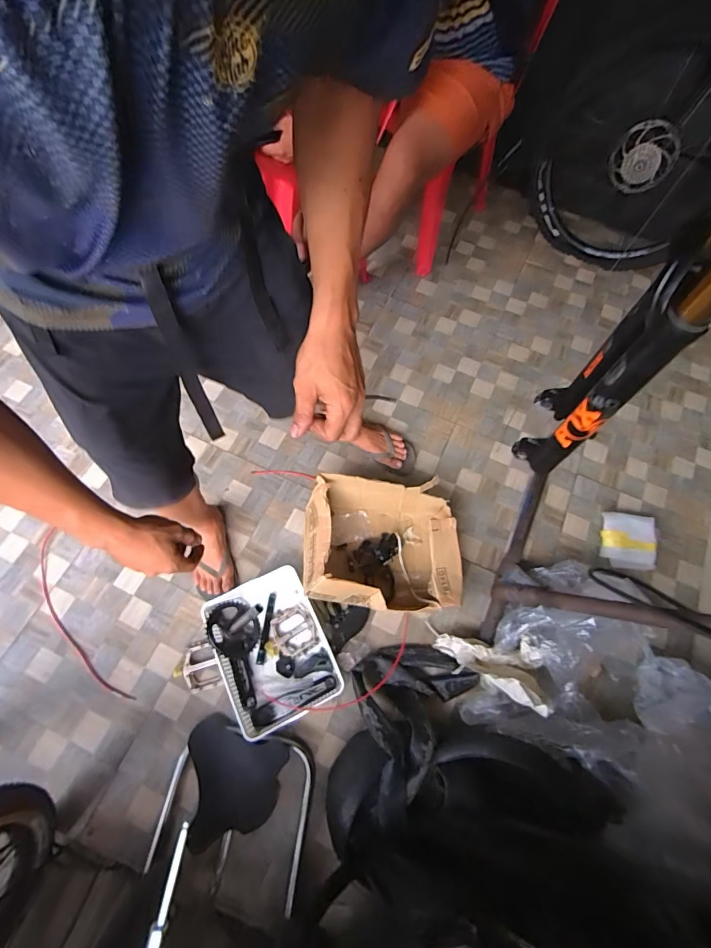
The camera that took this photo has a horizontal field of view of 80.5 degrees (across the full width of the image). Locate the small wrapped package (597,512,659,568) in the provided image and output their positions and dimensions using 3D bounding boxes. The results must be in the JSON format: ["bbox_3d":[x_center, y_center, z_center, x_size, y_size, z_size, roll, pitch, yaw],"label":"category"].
[{"bbox_3d":[0.781,0.188,1.203,0.151,0.041,0.162,13,69,4],"label":"small wrapped package"}]

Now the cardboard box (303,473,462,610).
[{"bbox_3d":[0.066,0.180,1.113,0.401,0.160,0.344,2,69,0],"label":"cardboard box"}]

